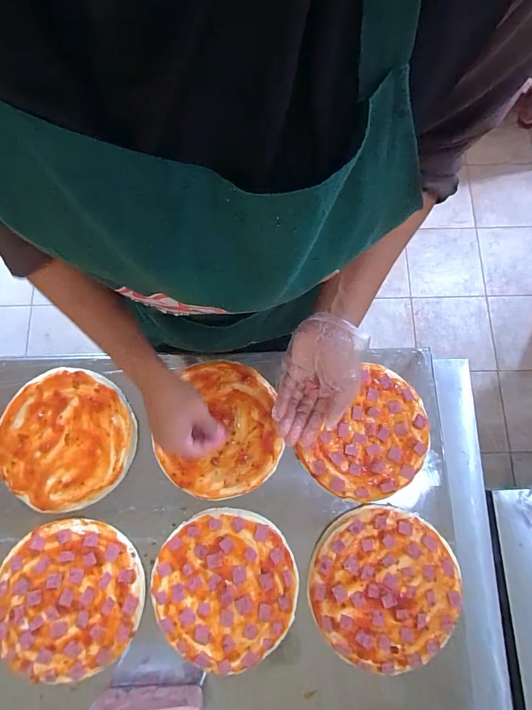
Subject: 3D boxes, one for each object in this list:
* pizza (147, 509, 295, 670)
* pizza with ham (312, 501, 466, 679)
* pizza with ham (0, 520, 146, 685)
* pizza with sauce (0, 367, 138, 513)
[{"bbox_3d":[-0.056,0.322,0.486,0.191,0.012,0.193,0,79,0],"label":"pizza"},{"bbox_3d":[0.161,0.318,0.480,0.191,0.012,0.197,24,80,4],"label":"pizza with ham"},{"bbox_3d":[-0.273,0.337,0.490,0.196,0.029,0.188,0,79,0],"label":"pizza with ham"},{"bbox_3d":[-0.300,0.123,0.527,0.190,0.017,0.202,0,79,0],"label":"pizza with sauce"}]

